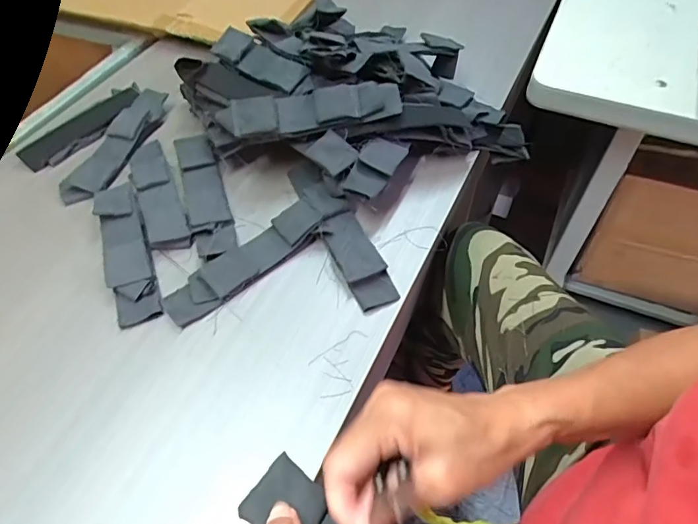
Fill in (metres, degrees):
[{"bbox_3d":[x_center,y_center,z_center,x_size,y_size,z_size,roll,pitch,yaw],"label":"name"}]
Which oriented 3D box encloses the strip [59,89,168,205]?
[{"bbox_3d":[-0.323,-0.167,0.664,0.063,0.020,0.216,13,54,11],"label":"strip"}]

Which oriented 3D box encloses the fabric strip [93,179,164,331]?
[{"bbox_3d":[-0.255,-0.021,0.544,0.048,0.016,0.203,-19,54,-12],"label":"fabric strip"}]

